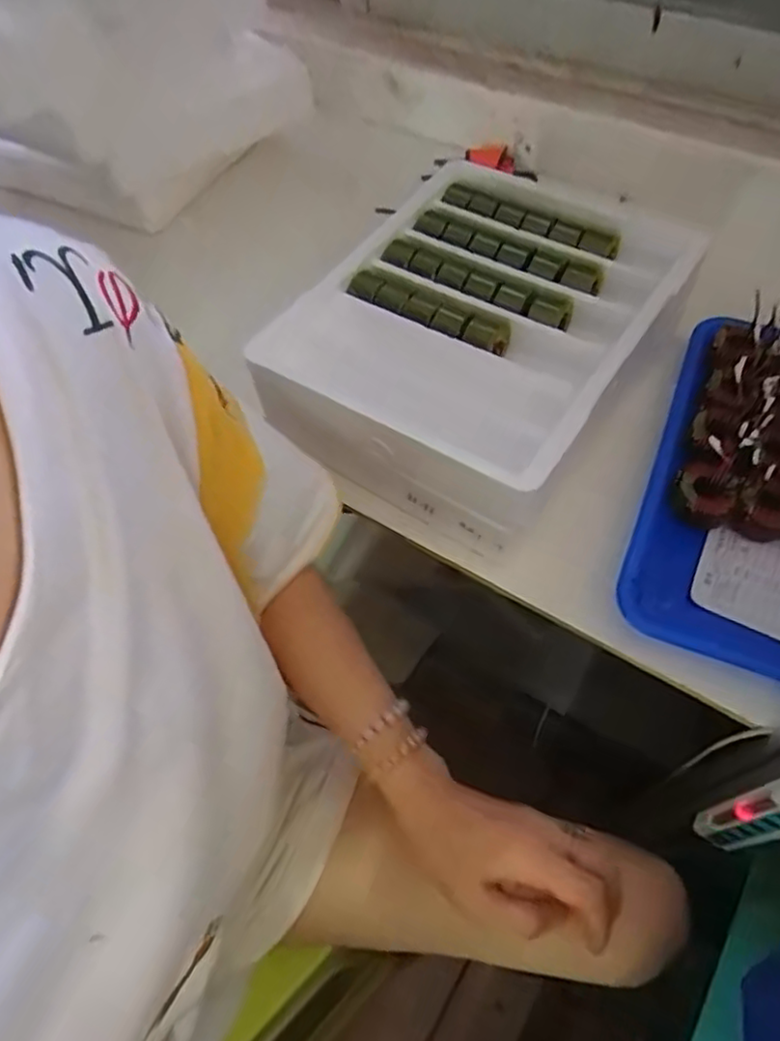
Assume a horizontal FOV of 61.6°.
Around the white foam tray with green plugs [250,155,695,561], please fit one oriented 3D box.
[{"bbox_3d":[0.082,-0.167,0.569,0.264,0.095,0.344,31,65,21],"label":"white foam tray with green plugs"}]

